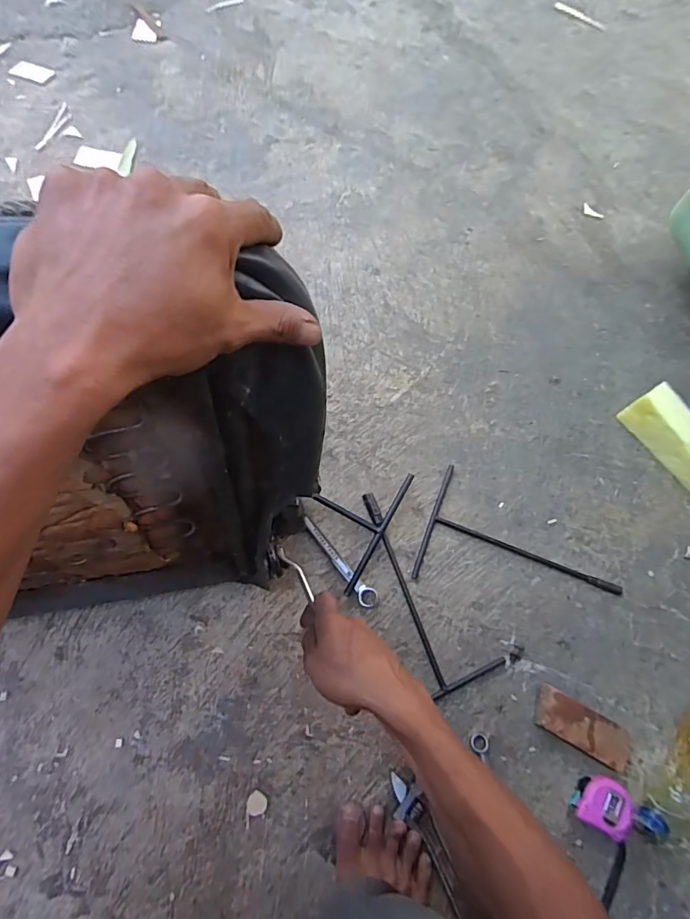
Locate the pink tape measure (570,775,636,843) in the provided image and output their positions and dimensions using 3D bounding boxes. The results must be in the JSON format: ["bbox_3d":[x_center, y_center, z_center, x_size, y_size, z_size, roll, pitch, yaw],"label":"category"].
[{"bbox_3d":[0.308,0.410,0.573,0.058,0.035,0.057,28,69,7],"label":"pink tape measure"}]

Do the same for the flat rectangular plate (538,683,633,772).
[{"bbox_3d":[0.300,0.339,0.606,0.113,0.027,0.050,28,70,8],"label":"flat rectangular plate"}]

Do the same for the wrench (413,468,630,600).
[{"bbox_3d":[0.256,0.136,0.690,0.281,0.008,0.172,21,69,6],"label":"wrench"}]

